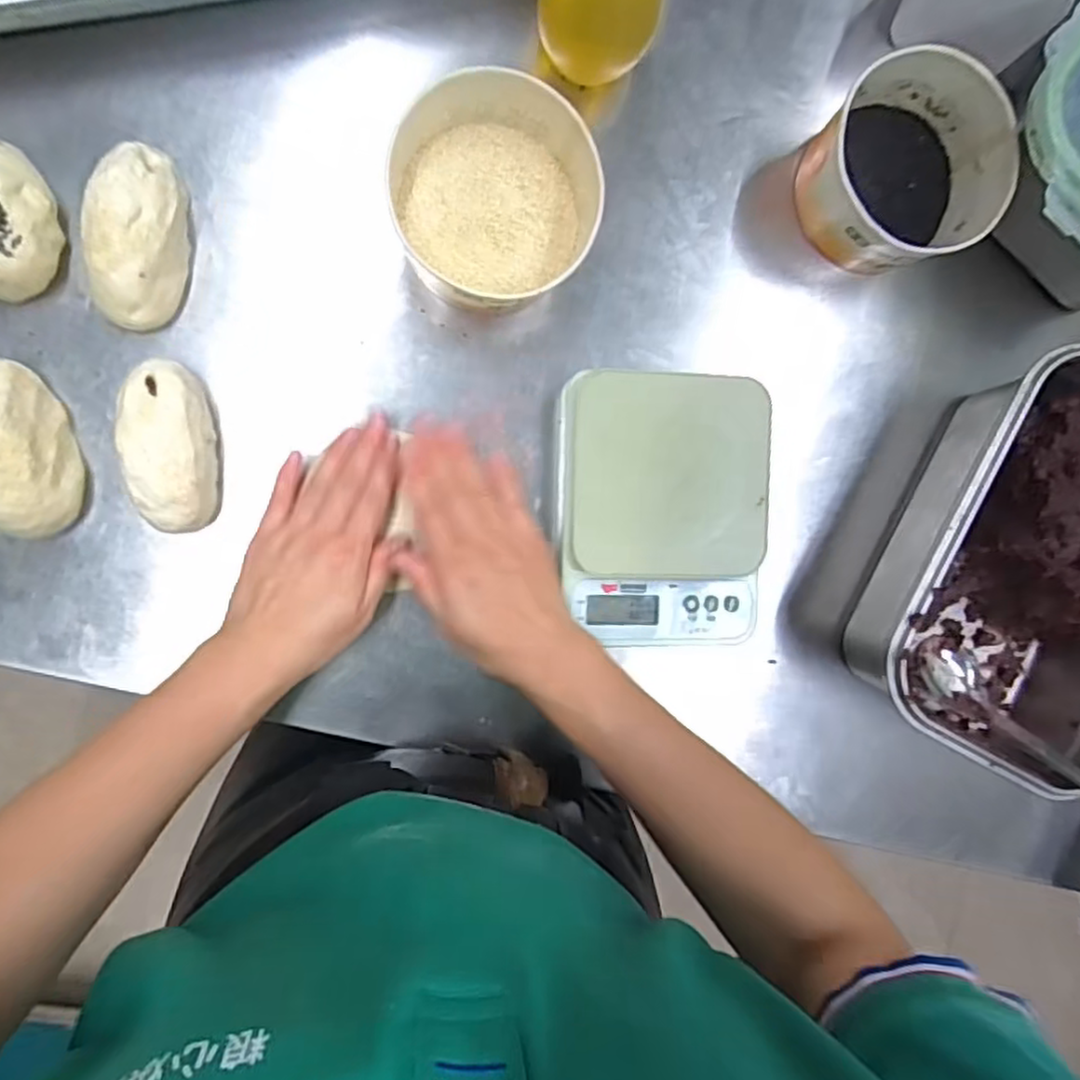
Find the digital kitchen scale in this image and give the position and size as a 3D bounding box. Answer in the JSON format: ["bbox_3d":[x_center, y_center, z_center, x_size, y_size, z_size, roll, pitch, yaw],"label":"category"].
[{"bbox_3d":[0.086,-0.020,0.479,0.141,0.029,0.189,1,93,-9],"label":"digital kitchen scale"}]

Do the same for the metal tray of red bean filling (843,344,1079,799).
[{"bbox_3d":[0.356,0.020,0.497,0.189,0.092,0.280,29,88,-9],"label":"metal tray of red bean filling"}]

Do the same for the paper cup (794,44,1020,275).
[{"bbox_3d":[0.256,-0.261,0.480,0.125,0.062,0.129,0,93,-9],"label":"paper cup"}]

